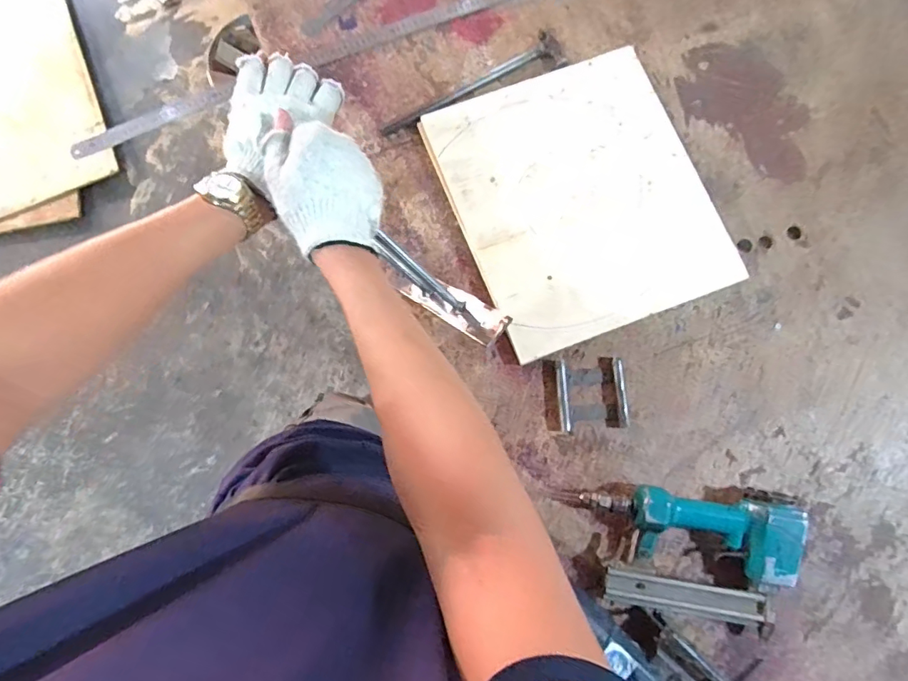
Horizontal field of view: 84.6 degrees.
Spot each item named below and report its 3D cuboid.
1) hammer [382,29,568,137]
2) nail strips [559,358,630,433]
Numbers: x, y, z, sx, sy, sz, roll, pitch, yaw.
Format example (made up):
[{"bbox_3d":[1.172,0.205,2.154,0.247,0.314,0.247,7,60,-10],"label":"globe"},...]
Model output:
[{"bbox_3d":[0.037,-0.368,0.742,0.293,0.029,0.068,-32,81,-6],"label":"hammer"},{"bbox_3d":[0.185,0.073,0.668,0.090,0.018,0.092,0,79,0],"label":"nail strips"}]

